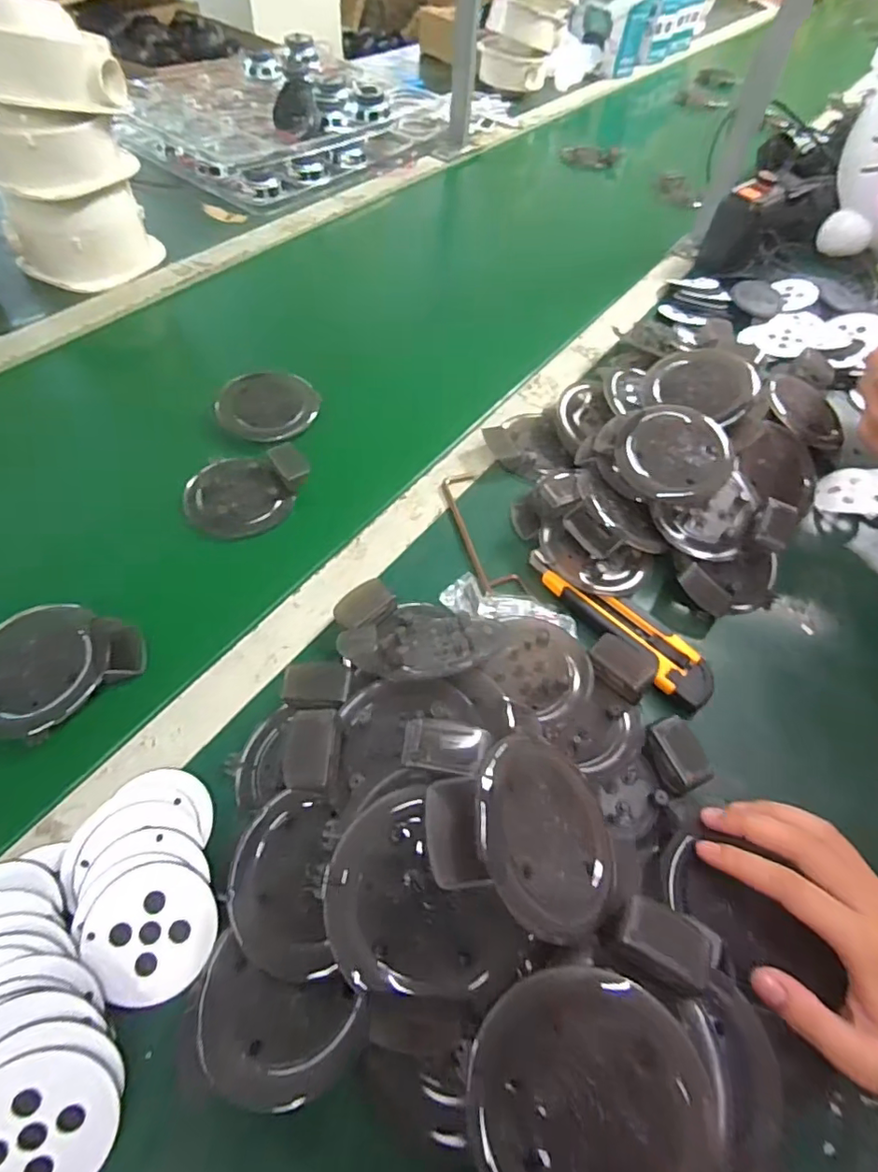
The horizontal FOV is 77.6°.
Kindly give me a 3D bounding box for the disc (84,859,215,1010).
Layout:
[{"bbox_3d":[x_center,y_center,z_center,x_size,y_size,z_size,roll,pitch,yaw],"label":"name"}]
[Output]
[{"bbox_3d":[-0.143,0.171,0.273,0.055,0.011,0.061,-38,67,-26],"label":"disc"}]

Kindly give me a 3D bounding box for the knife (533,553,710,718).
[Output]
[{"bbox_3d":[0.132,0.025,0.402,0.042,0.016,0.157,-31,65,-23],"label":"knife"}]

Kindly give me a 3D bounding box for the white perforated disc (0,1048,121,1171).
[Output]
[{"bbox_3d":[-0.168,0.227,0.226,0.059,0.004,0.060,4,79,-18],"label":"white perforated disc"}]

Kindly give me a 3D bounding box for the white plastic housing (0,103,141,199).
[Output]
[{"bbox_3d":[-0.395,-0.442,0.545,0.118,0.055,0.112,22,57,9],"label":"white plastic housing"}]

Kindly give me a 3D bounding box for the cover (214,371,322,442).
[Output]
[{"bbox_3d":[-0.160,-0.170,0.516,0.091,0.015,0.079,-23,72,-24],"label":"cover"}]

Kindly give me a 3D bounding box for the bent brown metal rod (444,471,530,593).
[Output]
[{"bbox_3d":[0.034,-0.045,0.452,0.033,0.006,0.136,-11,58,-12],"label":"bent brown metal rod"}]

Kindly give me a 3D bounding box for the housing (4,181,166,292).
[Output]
[{"bbox_3d":[-0.399,-0.402,0.608,0.105,0.078,0.122,29,58,14],"label":"housing"}]

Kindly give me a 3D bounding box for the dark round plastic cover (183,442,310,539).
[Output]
[{"bbox_3d":[-0.162,-0.083,0.461,0.103,0.026,0.074,-29,64,-22],"label":"dark round plastic cover"}]

